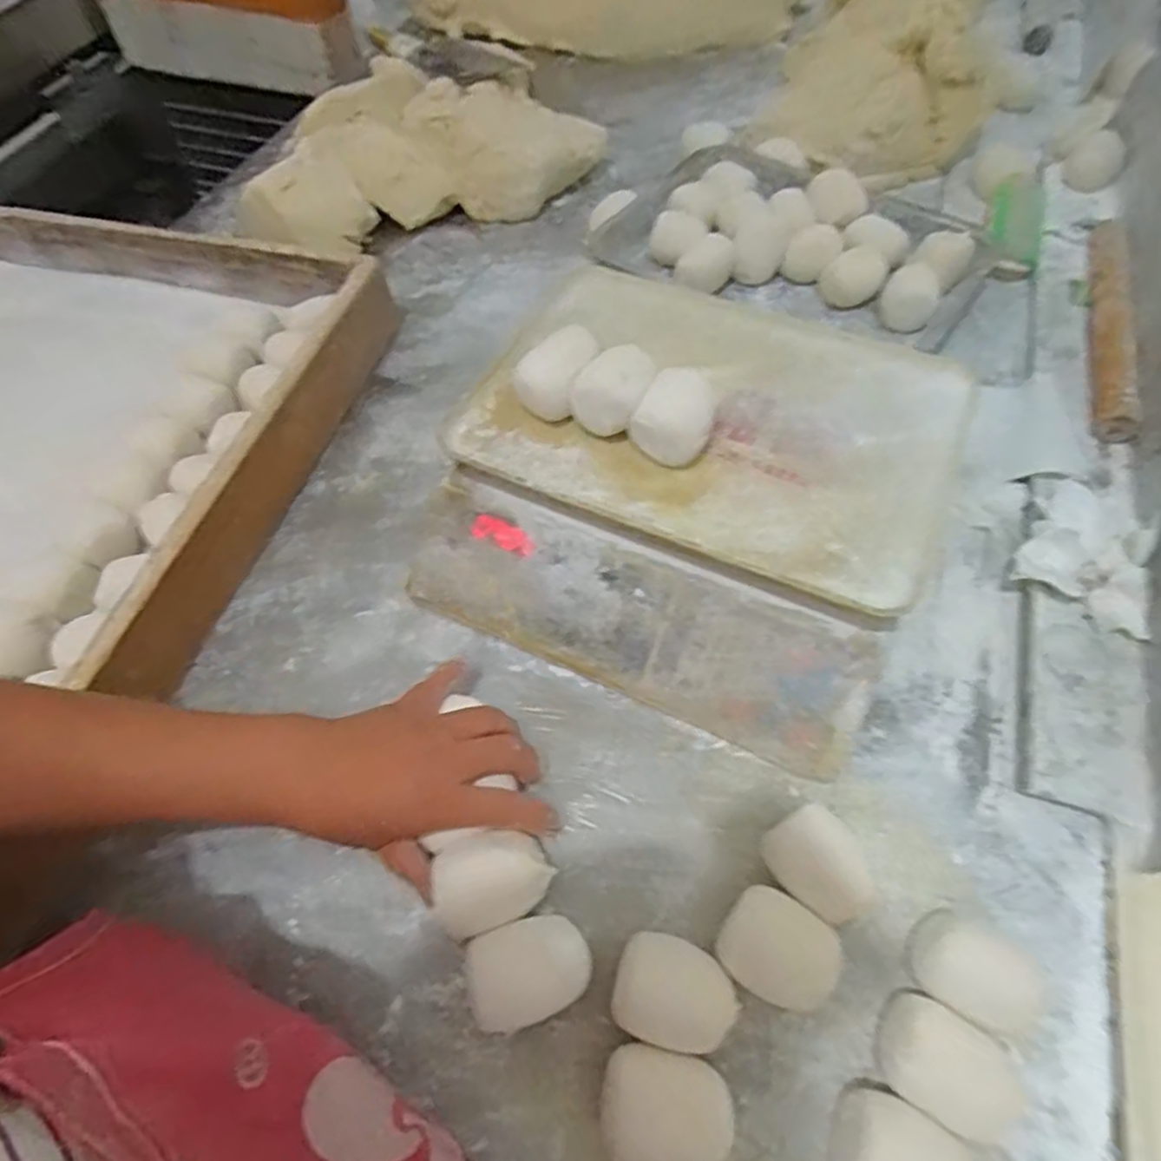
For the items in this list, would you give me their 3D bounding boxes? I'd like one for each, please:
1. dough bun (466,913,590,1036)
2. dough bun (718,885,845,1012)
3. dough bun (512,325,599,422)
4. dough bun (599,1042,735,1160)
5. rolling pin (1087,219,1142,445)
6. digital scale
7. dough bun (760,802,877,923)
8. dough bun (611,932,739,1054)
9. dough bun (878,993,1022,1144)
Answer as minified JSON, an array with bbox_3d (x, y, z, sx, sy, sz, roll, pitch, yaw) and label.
[{"bbox_3d":[-0.028,0.220,0.385,0.065,0.027,0.049,-20,60,-9],"label":"dough bun"},{"bbox_3d":[0.112,0.210,0.385,0.061,0.029,0.051,31,65,20],"label":"dough bun"},{"bbox_3d":[-0.017,-0.146,0.481,0.044,0.039,0.057,29,65,19],"label":"dough bun"},{"bbox_3d":[0.043,0.273,0.349,0.063,0.033,0.050,9,60,9],"label":"dough bun"},{"bbox_3d":[0.499,-0.246,0.639,0.030,0.031,0.298,15,61,12],"label":"rolling pin"},{"bbox_3d":[0.080,-0.069,0.512,0.333,0.100,0.307,22,63,16],"label":"digital scale"},{"bbox_3d":[0.138,0.171,0.401,0.046,0.044,0.059,-25,61,-12],"label":"dough bun"},{"bbox_3d":[0.052,0.228,0.376,0.062,0.029,0.050,11,60,10],"label":"dough bun"},{"bbox_3d":[0.189,0.252,0.348,0.071,0.036,0.047,28,64,19],"label":"dough bun"}]

